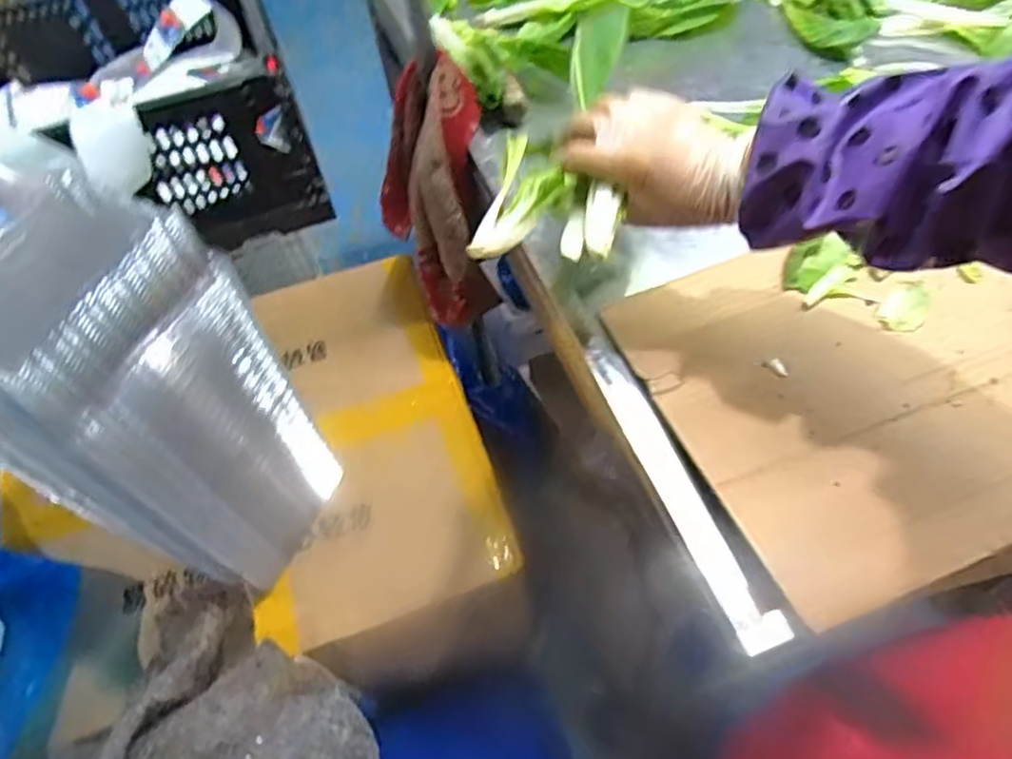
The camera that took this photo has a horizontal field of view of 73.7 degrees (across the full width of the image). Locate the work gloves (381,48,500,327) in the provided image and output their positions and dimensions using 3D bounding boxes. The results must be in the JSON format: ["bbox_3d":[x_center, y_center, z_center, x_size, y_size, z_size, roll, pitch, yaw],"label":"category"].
[{"bbox_3d":[-0.079,-0.194,0.699,0.119,0.261,0.073,1,36,5],"label":"work gloves"}]

